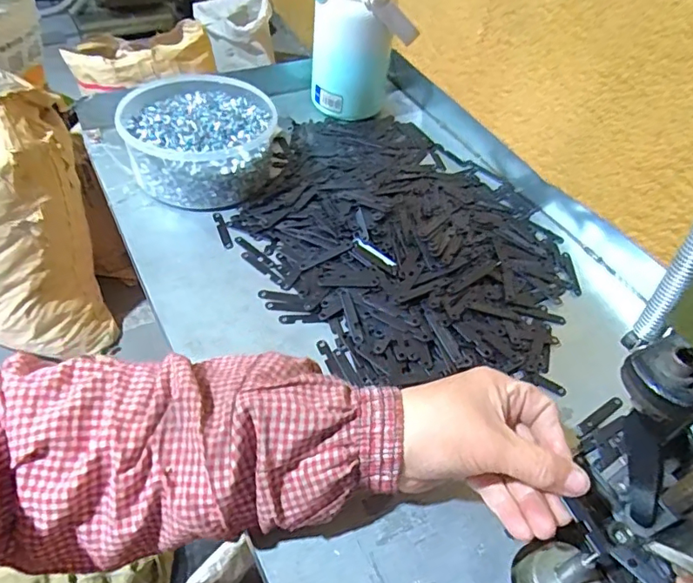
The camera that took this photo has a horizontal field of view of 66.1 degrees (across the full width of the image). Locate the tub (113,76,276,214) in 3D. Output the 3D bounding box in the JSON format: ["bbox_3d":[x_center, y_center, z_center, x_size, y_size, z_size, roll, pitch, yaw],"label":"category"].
[{"bbox_3d":[-0.148,-0.158,0.550,0.144,0.061,0.153,3,47,-3],"label":"tub"}]

